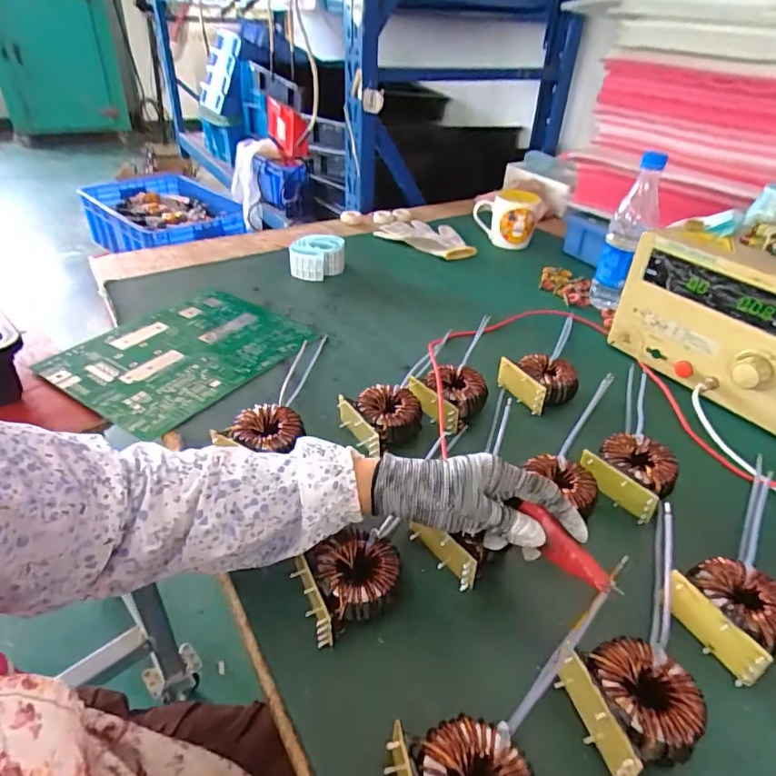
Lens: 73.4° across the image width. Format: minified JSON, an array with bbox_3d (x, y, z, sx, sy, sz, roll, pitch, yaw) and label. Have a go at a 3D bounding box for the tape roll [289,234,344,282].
[{"bbox_3d":[-0.121,-0.223,0.891,0.091,0.049,0.091,-1,36,-6],"label":"tape roll"}]

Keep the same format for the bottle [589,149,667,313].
[{"bbox_3d":[0.362,-0.227,0.782,0.063,0.218,0.056,17,38,18],"label":"bottle"}]

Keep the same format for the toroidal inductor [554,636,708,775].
[{"bbox_3d":[0.158,0.204,0.338,0.075,0.038,0.073,-7,37,-14],"label":"toroidal inductor"}]

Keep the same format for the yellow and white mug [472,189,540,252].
[{"bbox_3d":[0.238,-0.337,1.028,0.092,0.093,0.101,-21,43,-30],"label":"yellow and white mug"}]

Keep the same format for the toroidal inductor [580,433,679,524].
[{"bbox_3d":[0.236,0.080,0.504,0.073,0.032,0.074,-27,46,-35],"label":"toroidal inductor"}]

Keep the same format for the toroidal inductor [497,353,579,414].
[{"bbox_3d":[0.184,-0.010,0.631,0.076,0.034,0.069,-14,39,-22],"label":"toroidal inductor"}]

